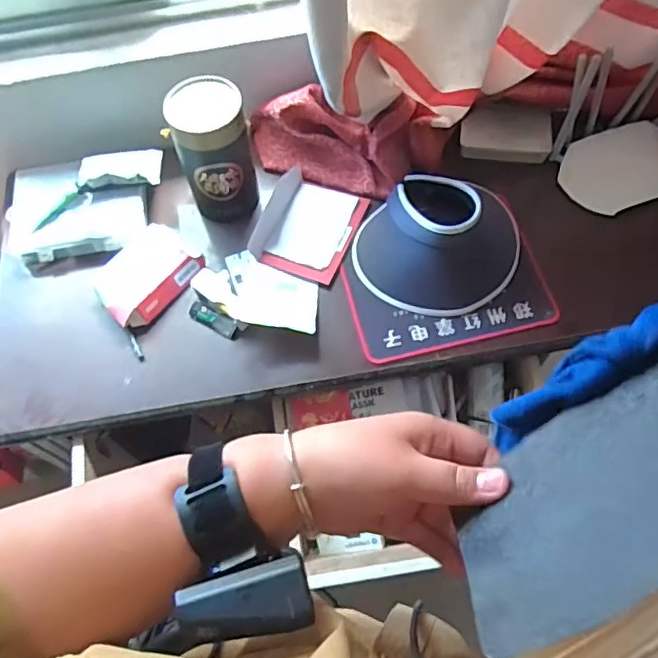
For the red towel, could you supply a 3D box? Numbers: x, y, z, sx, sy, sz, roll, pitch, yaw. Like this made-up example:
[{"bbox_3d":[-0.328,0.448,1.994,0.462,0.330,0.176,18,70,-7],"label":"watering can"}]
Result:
[{"bbox_3d":[0.032,-0.314,0.957,0.325,0.122,0.148,5,63,5],"label":"red towel"}]

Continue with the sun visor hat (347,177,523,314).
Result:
[{"bbox_3d":[0.167,-0.147,0.871,0.238,0.108,0.234,26,67,15],"label":"sun visor hat"}]

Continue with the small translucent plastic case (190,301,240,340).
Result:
[{"bbox_3d":[-0.173,-0.013,0.874,0.085,0.014,0.025,28,67,16],"label":"small translucent plastic case"}]

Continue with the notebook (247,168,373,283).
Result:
[{"bbox_3d":[-0.031,-0.169,0.929,0.142,0.039,0.174,18,65,12],"label":"notebook"}]

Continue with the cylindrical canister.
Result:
[{"bbox_3d":[-0.172,-0.264,0.889,0.108,0.207,0.094,-22,64,-8],"label":"cylindrical canister"}]

